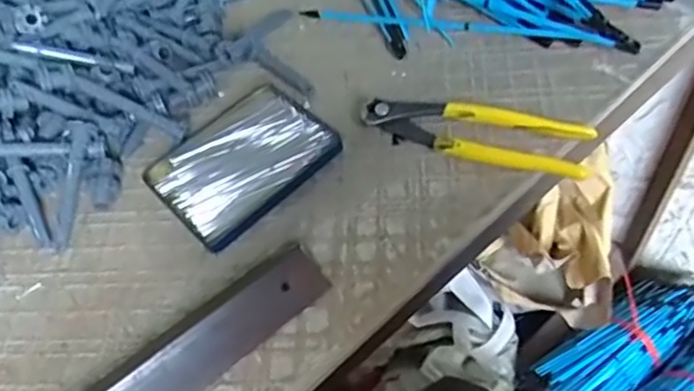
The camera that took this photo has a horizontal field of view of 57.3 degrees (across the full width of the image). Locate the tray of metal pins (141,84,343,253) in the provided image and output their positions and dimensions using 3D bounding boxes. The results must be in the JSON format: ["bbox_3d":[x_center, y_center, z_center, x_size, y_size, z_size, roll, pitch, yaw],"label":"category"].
[{"bbox_3d":[-0.081,-0.030,0.485,0.126,0.016,0.099,-39,60,-18],"label":"tray of metal pins"}]

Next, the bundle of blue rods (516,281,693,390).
[{"bbox_3d":[0.417,0.243,0.988,0.321,0.101,0.116,-34,58,-15],"label":"bundle of blue rods"}]

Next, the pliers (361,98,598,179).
[{"bbox_3d":[0.093,-0.047,0.468,0.164,0.018,0.046,14,59,16],"label":"pliers"}]

